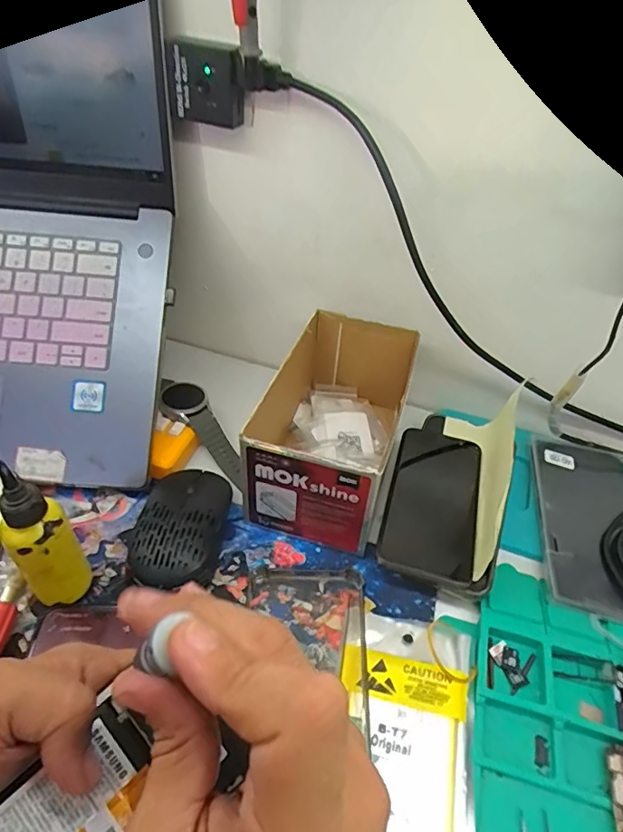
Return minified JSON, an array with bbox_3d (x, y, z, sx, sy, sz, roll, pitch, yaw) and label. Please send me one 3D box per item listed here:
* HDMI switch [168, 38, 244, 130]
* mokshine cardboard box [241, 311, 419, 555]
[{"bbox_3d":[-0.079,-0.246,0.378,0.055,0.054,0.018,16,46,11],"label":"HDMI switch"},{"bbox_3d":[0.021,-0.005,0.411,0.094,0.076,0.188,17,46,11],"label":"mokshine cardboard box"}]

